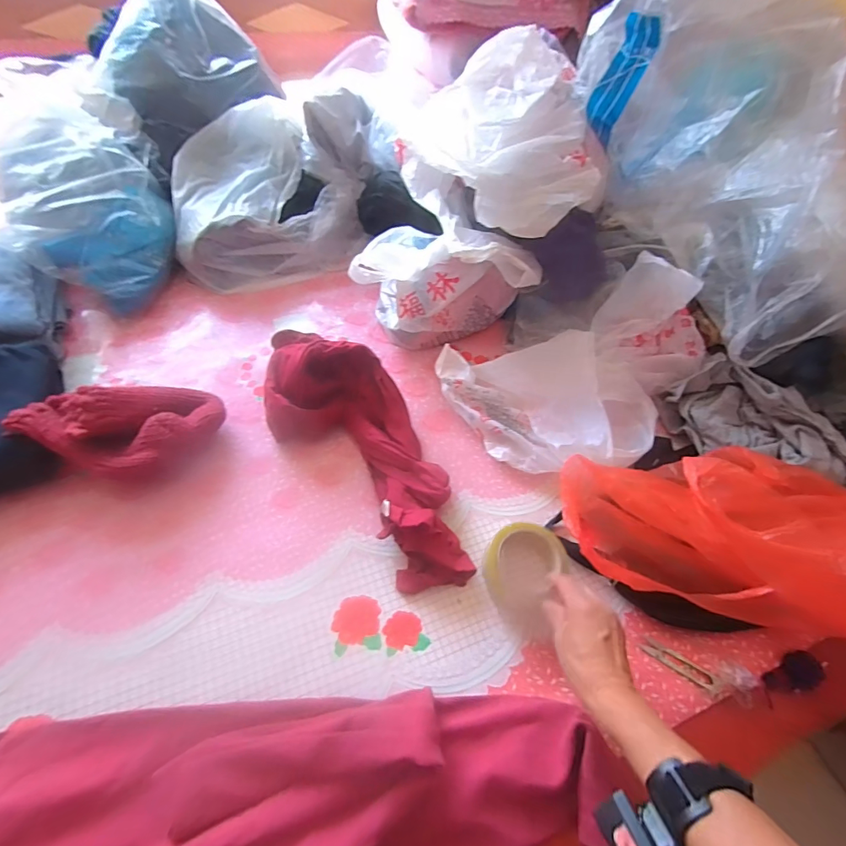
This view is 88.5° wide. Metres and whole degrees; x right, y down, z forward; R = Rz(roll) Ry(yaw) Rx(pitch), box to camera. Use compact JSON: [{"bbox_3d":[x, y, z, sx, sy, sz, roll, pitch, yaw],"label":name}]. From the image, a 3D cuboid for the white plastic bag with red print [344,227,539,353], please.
[{"bbox_3d":[0.040,-0.235,0.736,0.263,0.204,0.172,16,56,6],"label":"white plastic bag with red print"}]

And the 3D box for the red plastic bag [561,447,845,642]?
[{"bbox_3d":[0.370,0.112,0.534,0.400,0.126,0.199,13,56,2],"label":"red plastic bag"}]

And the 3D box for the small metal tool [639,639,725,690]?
[{"bbox_3d":[0.305,0.286,0.513,0.085,0.009,0.019,24,56,27],"label":"small metal tool"}]

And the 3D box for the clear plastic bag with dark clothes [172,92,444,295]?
[{"bbox_3d":[-0.274,-0.452,0.849,0.408,0.213,0.273,-11,58,-14],"label":"clear plastic bag with dark clothes"}]

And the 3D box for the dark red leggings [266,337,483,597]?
[{"bbox_3d":[-0.065,0.038,0.595,0.172,0.120,0.384,-31,63,-23],"label":"dark red leggings"}]

